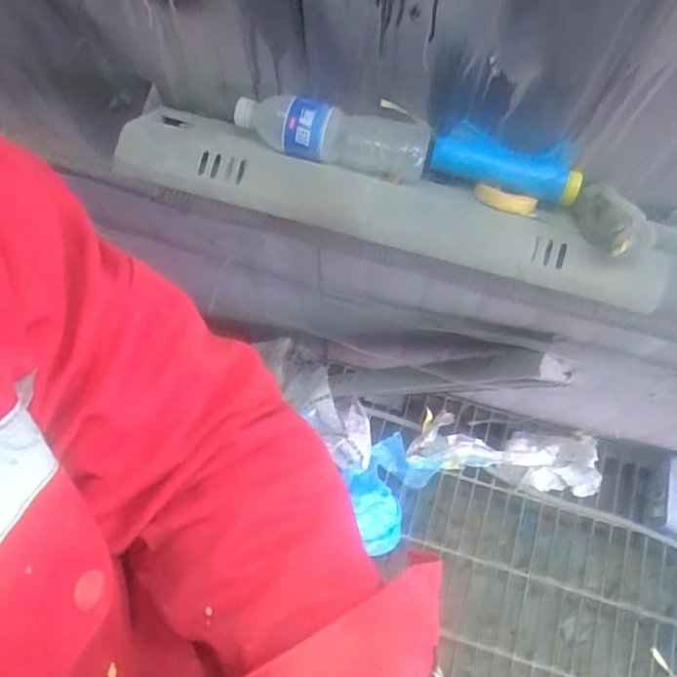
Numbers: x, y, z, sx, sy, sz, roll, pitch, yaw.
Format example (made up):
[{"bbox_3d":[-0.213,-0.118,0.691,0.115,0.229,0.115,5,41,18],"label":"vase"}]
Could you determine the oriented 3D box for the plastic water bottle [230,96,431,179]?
[{"bbox_3d":[-0.010,-0.246,0.690,0.236,0.075,0.073,18,69,8],"label":"plastic water bottle"}]

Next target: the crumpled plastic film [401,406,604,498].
[{"bbox_3d":[0.417,0.280,1.445,0.468,0.084,0.147,8,68,5],"label":"crumpled plastic film"}]

